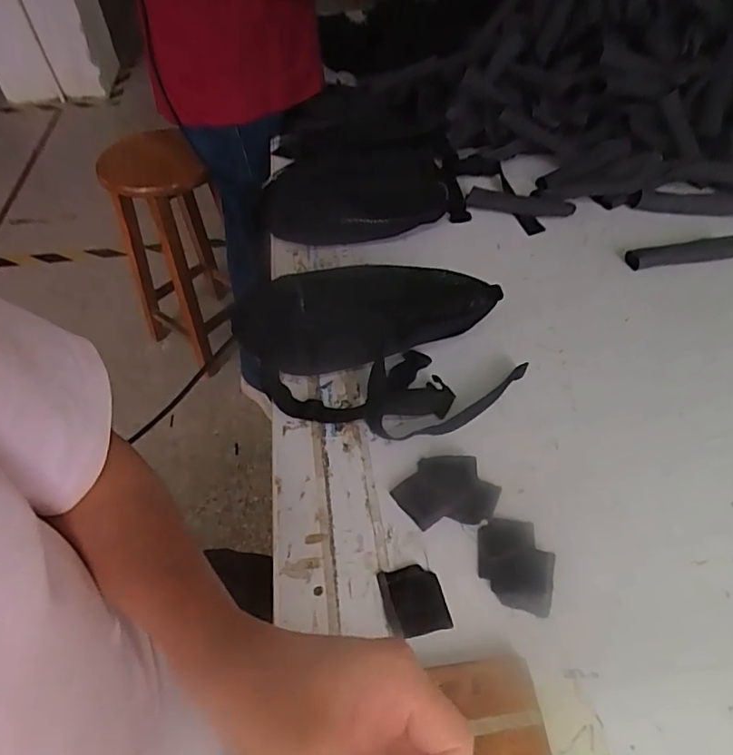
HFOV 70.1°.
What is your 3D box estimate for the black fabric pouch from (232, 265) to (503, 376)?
[{"bbox_3d":[0.001,-0.066,0.600,0.294,0.106,0.101,-10,50,-7],"label":"black fabric pouch"}]

